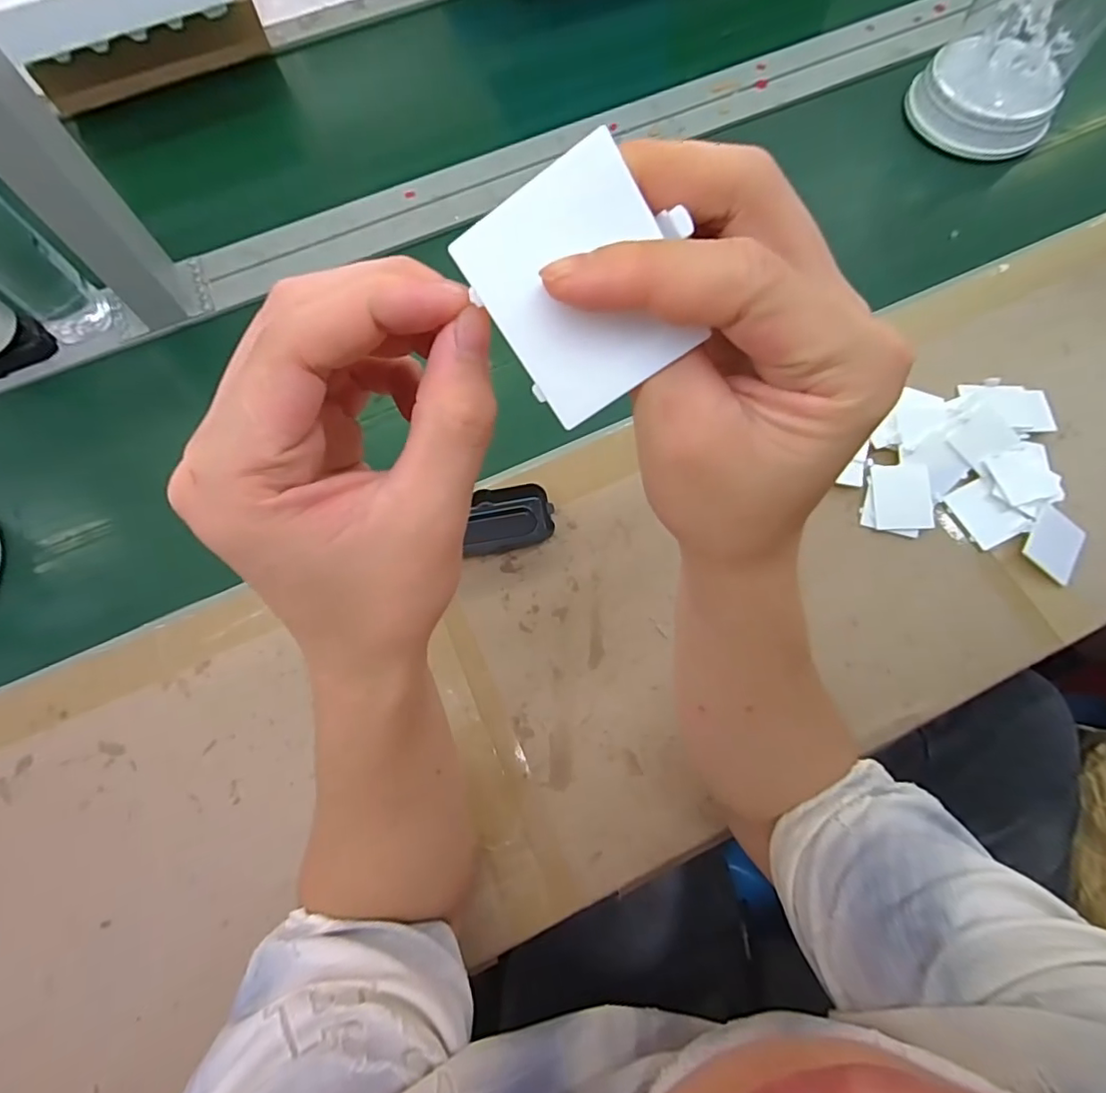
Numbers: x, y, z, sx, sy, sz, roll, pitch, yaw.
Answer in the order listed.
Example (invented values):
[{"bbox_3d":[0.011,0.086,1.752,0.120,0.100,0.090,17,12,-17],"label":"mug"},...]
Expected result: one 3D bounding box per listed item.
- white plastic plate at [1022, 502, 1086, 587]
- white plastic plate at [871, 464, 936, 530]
[{"bbox_3d":[0.413,-0.002,0.458,0.041,0.004,0.055,35,78,7],"label":"white plastic plate"},{"bbox_3d":[0.300,-0.043,0.478,0.047,0.004,0.056,-1,83,4],"label":"white plastic plate"}]

